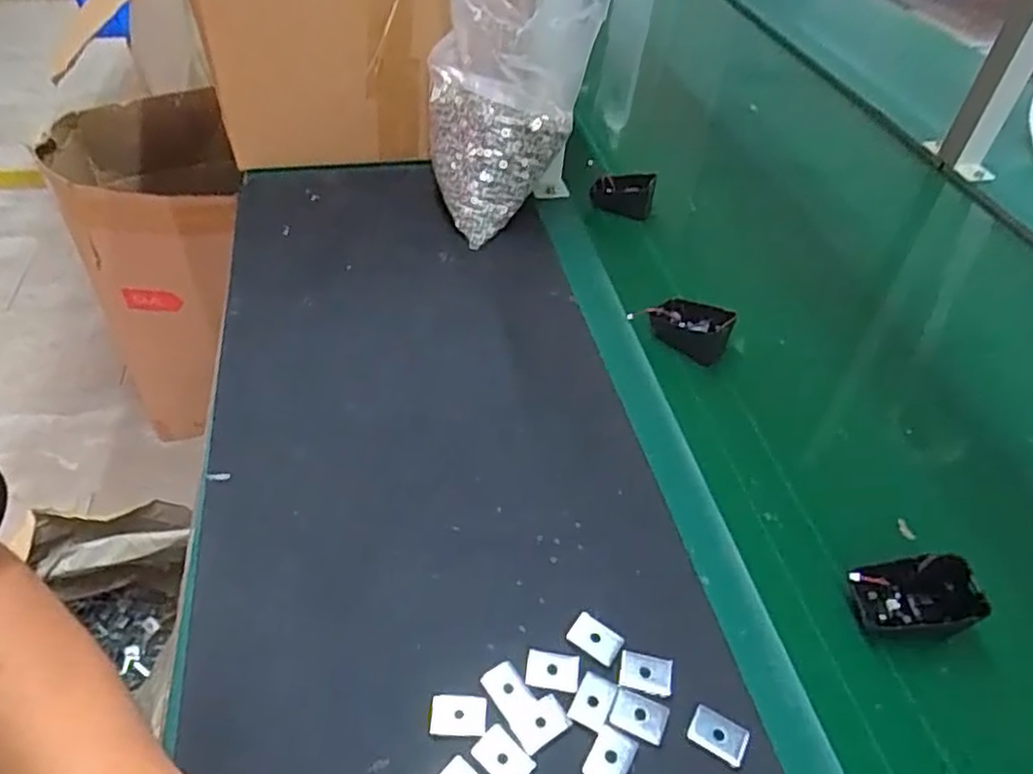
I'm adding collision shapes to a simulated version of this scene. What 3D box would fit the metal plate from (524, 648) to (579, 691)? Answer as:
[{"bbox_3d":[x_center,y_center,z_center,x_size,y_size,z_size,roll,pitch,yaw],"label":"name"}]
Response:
[{"bbox_3d":[0.020,0.156,0.392,0.029,0.004,0.020,6,44,3],"label":"metal plate"}]

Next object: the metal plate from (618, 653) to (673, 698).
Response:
[{"bbox_3d":[0.073,0.159,0.396,0.028,0.004,0.021,11,45,8],"label":"metal plate"}]

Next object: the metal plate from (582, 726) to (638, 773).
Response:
[{"bbox_3d":[0.048,0.189,0.361,0.020,0.004,0.027,23,47,19],"label":"metal plate"}]

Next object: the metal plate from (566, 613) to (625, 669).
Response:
[{"bbox_3d":[0.045,0.144,0.407,0.029,0.004,0.019,29,49,24],"label":"metal plate"}]

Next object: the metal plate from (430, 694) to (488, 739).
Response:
[{"bbox_3d":[-0.030,0.171,0.370,0.029,0.004,0.020,2,44,-1],"label":"metal plate"}]

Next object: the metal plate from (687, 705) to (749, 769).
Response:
[{"bbox_3d":[0.106,0.184,0.374,0.029,0.004,0.020,22,47,18],"label":"metal plate"}]

